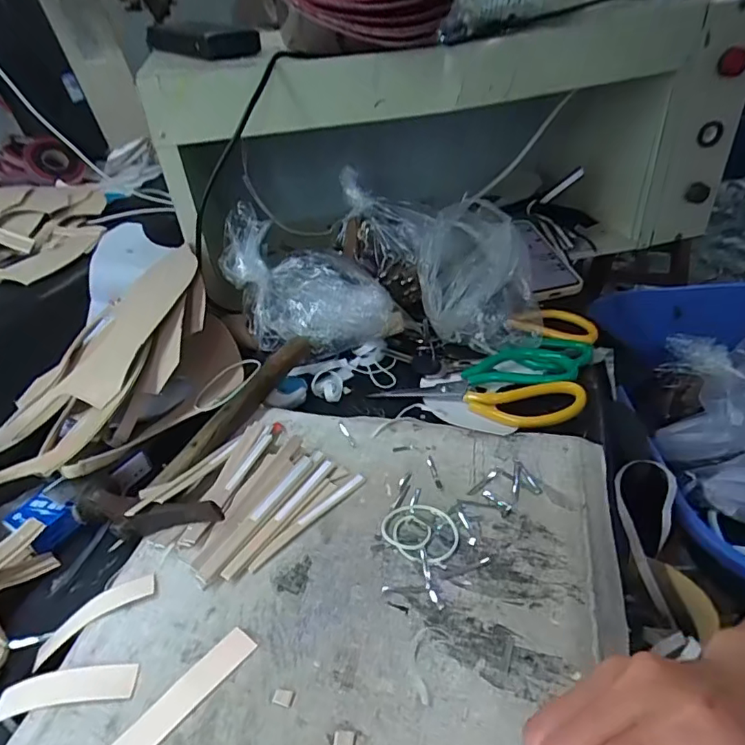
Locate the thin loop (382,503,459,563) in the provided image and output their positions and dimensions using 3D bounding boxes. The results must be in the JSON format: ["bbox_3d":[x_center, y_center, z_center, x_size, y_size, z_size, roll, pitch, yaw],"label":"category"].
[{"bbox_3d":[0.032,0.107,0.361,0.053,0.004,0.043,25,47,34],"label":"thin loop"}]

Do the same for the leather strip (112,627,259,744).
[{"bbox_3d":[-0.102,0.175,0.290,0.018,0.004,0.084,26,47,35],"label":"leather strip"}]

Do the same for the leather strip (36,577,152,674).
[{"bbox_3d":[-0.177,0.154,0.338,0.082,0.008,0.020,-32,45,-7],"label":"leather strip"}]

